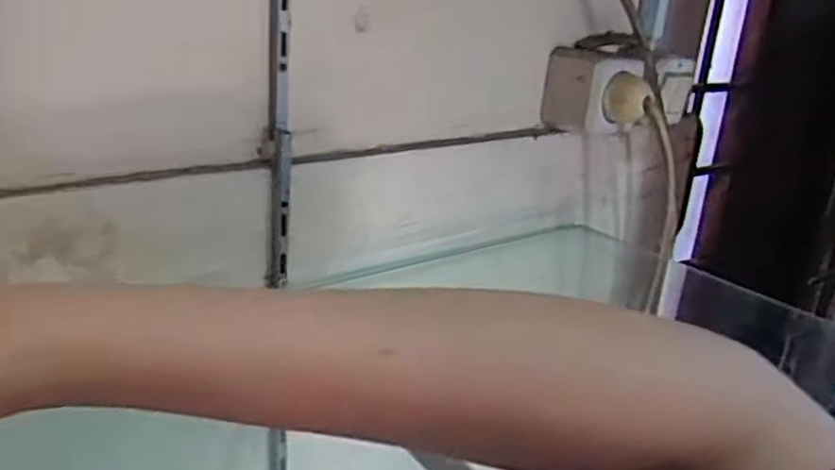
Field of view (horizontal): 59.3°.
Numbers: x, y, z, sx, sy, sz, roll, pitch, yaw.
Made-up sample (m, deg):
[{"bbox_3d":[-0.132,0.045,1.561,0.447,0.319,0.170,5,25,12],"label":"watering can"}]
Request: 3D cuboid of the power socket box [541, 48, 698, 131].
[{"bbox_3d":[0.162,-0.115,0.581,0.069,0.055,0.140,20,24,35],"label":"power socket box"}]

